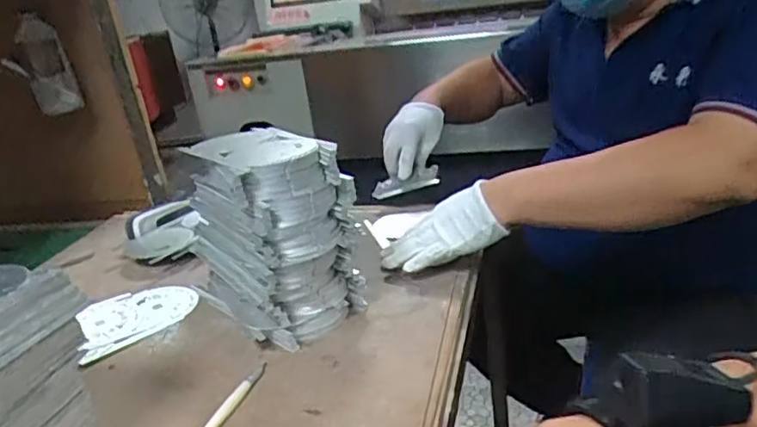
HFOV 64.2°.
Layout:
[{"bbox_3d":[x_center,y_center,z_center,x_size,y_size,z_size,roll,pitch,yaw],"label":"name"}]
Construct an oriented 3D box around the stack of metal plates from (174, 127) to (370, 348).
[{"bbox_3d":[-0.124,0.018,0.678,0.136,0.193,0.195,-22,26,-33],"label":"stack of metal plates"}]

